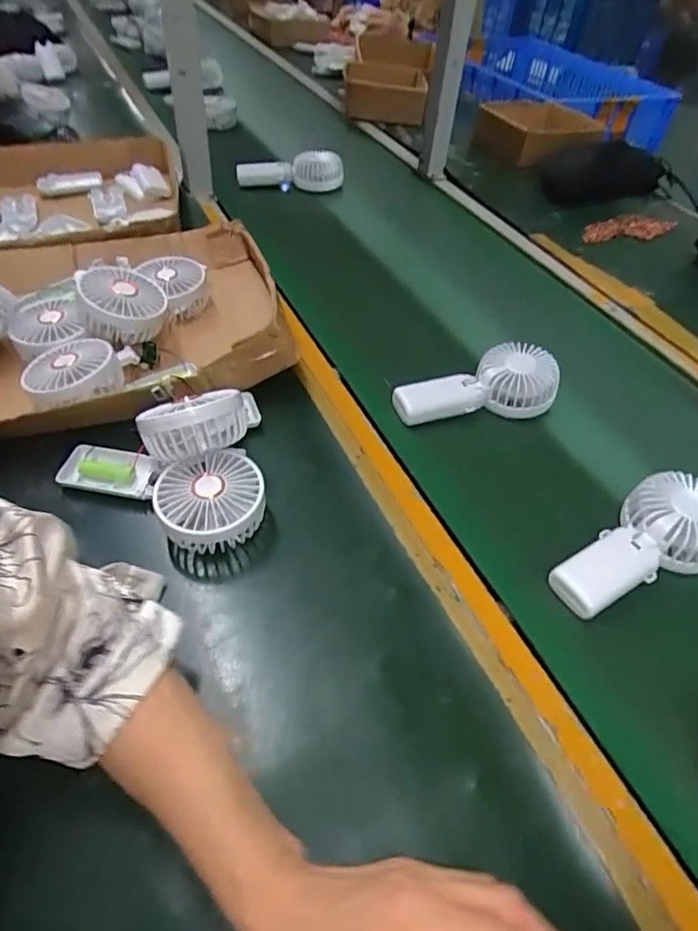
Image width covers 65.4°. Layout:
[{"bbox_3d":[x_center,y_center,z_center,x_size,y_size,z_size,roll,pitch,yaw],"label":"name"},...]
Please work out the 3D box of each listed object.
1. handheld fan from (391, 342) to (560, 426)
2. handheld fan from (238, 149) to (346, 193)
[{"bbox_3d":[0.134,-0.090,0.588,0.183,0.046,0.084,-3,49,-10],"label":"handheld fan"},{"bbox_3d":[-0.106,-0.508,0.934,0.189,0.062,0.050,-2,48,-9],"label":"handheld fan"}]

